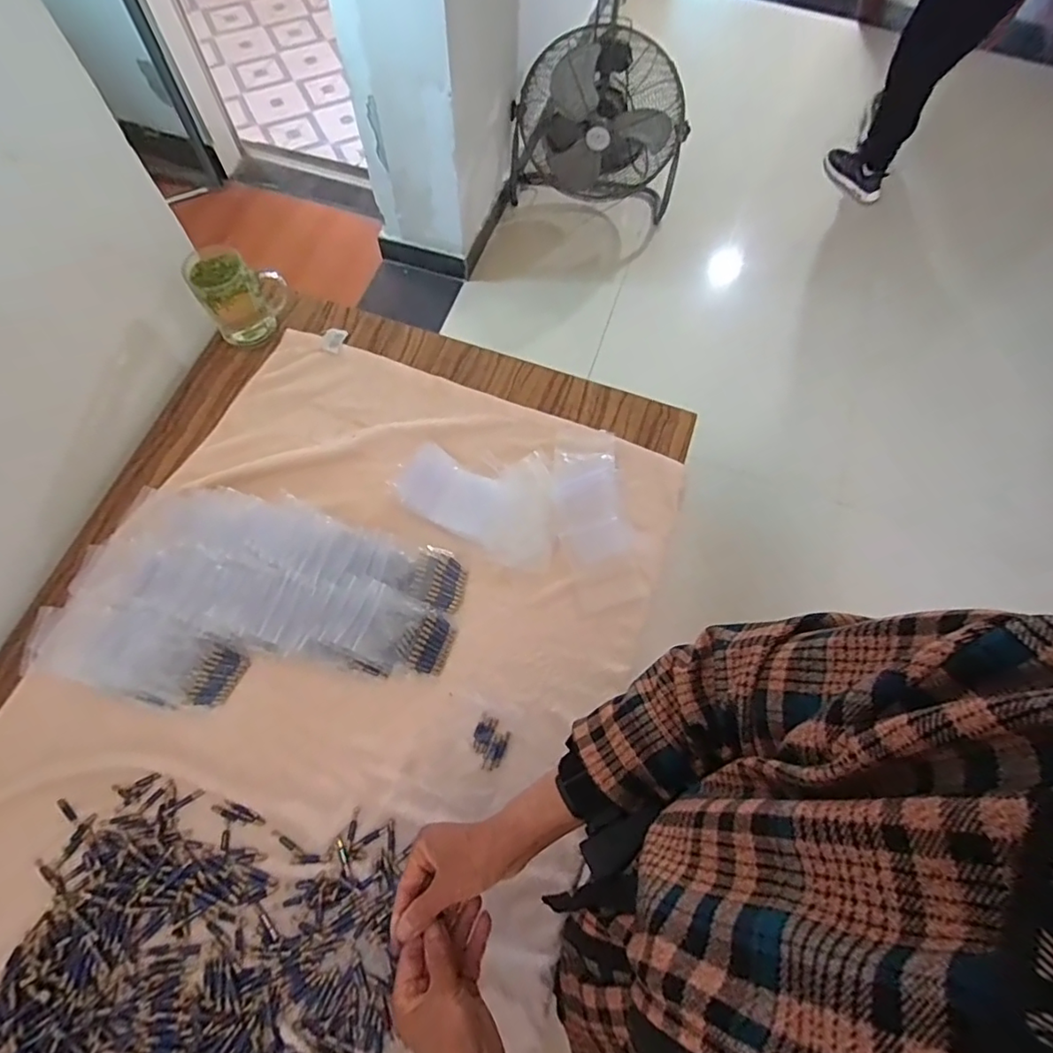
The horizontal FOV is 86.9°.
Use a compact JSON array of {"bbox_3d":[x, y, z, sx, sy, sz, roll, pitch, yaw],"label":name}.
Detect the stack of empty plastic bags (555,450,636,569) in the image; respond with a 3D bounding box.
[{"bbox_3d":[0.083,-0.029,0.713,0.087,0.008,0.157,-8,69,-5],"label":"stack of empty plastic bags"}]

